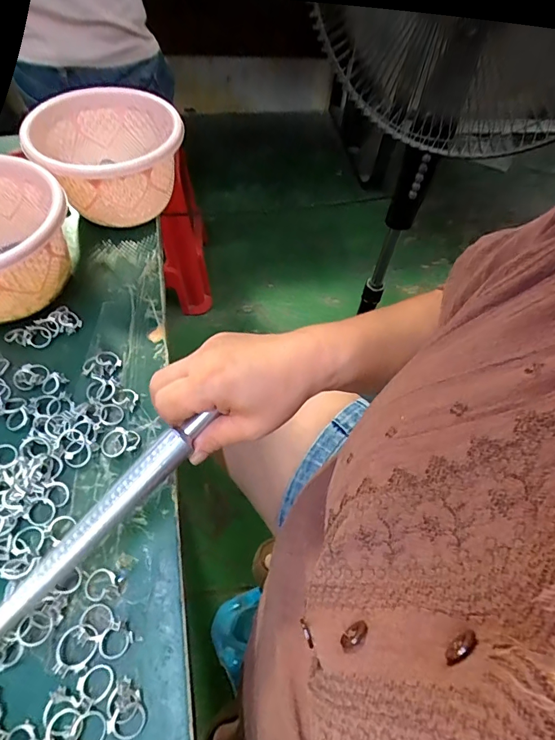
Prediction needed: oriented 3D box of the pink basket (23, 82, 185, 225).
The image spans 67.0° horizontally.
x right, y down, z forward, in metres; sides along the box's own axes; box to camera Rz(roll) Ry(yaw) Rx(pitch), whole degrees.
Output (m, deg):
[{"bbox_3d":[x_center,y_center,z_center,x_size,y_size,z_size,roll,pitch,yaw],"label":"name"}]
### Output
[{"bbox_3d":[-0.169,-0.209,0.435,0.135,0.097,0.123,-9,57,-10],"label":"pink basket"}]

